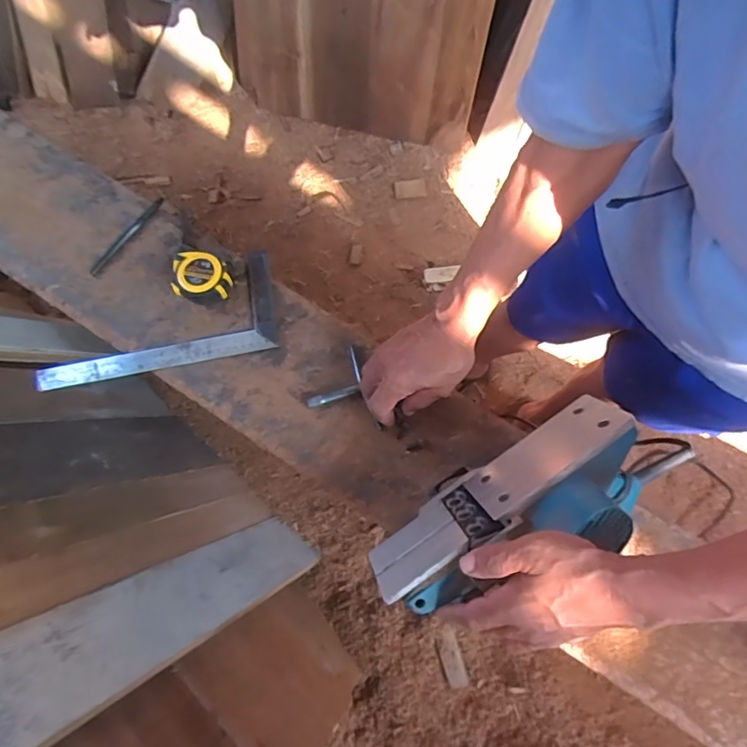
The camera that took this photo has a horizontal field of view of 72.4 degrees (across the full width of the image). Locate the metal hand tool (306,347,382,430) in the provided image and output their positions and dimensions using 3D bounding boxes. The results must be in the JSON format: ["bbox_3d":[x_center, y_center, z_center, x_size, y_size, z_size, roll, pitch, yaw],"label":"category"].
[{"bbox_3d":[-0.042,0.026,0.594,0.072,0.022,0.105,-18,75,-6],"label":"metal hand tool"}]

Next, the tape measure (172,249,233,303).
[{"bbox_3d":[-0.210,-0.120,0.632,0.071,0.042,0.061,-5,75,-3],"label":"tape measure"}]

